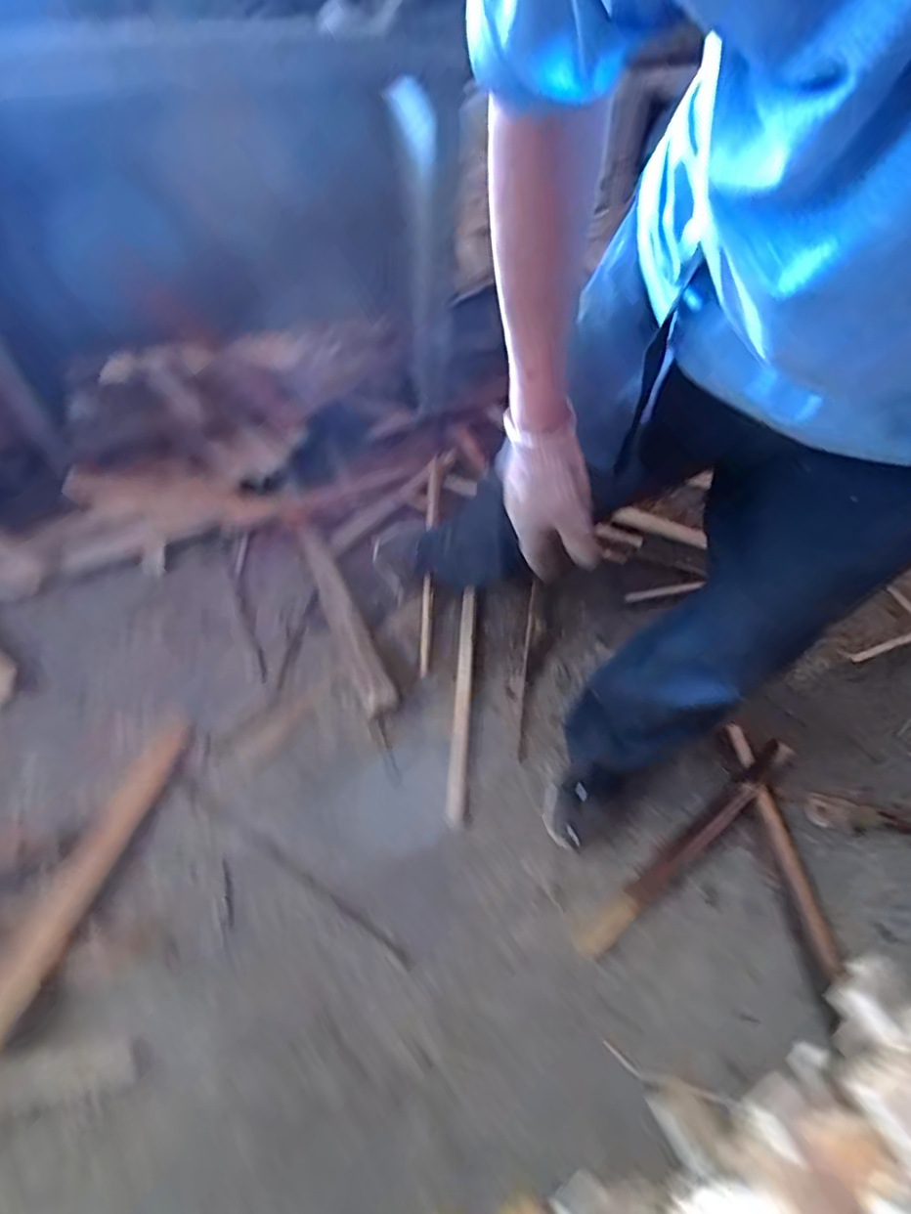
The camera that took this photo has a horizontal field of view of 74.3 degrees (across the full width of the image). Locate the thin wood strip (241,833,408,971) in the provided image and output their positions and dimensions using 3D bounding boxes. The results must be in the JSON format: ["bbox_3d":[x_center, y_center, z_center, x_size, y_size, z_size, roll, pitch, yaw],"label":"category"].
[{"bbox_3d":[-0.199,0.438,0.913,0.320,0.012,0.017,30,60,17],"label":"thin wood strip"}]

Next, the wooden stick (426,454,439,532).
[{"bbox_3d":[-0.053,-0.264,1.385,0.023,0.017,0.239,2,56,-1],"label":"wooden stick"}]

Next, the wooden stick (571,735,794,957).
[{"bbox_3d":[0.394,0.387,0.999,0.510,0.043,0.042,-33,63,-22],"label":"wooden stick"}]

